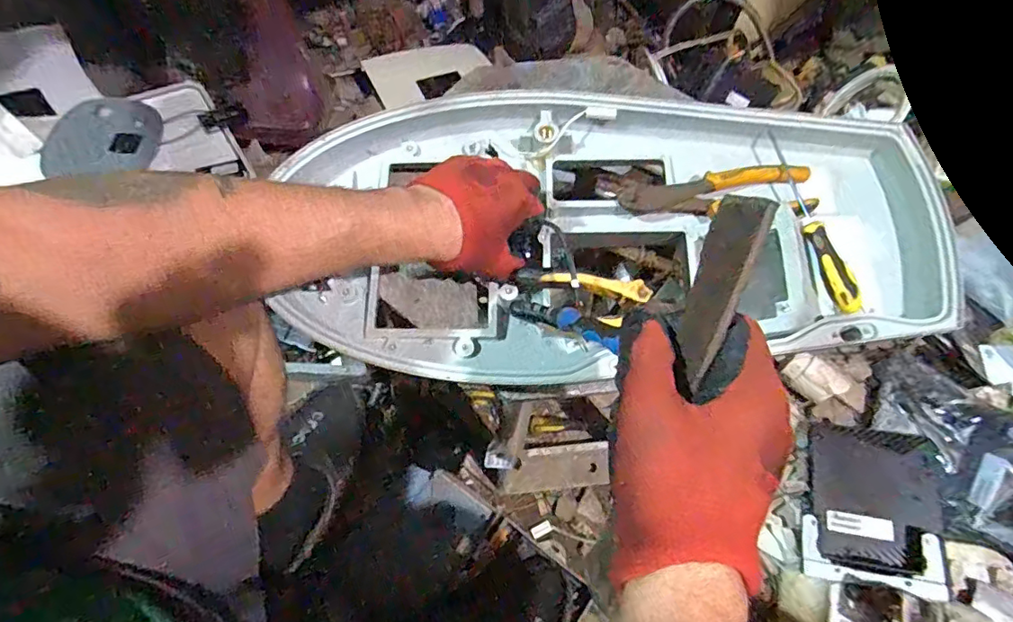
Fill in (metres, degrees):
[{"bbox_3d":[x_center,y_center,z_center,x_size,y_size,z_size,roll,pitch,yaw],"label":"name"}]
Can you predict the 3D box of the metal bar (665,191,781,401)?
[{"bbox_3d":[0.102,-0.009,0.263,0.004,0.039,0.095,12,101,-25],"label":"metal bar"}]

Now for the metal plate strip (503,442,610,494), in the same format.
[{"bbox_3d":[0.073,0.232,0.770,0.154,0.005,0.059,-6,81,-1],"label":"metal plate strip"}]

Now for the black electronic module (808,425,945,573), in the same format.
[{"bbox_3d":[0.511,0.258,0.728,0.152,0.023,0.191,5,61,21],"label":"black electronic module"}]

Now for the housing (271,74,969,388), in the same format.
[{"bbox_3d":[0.096,-0.066,0.493,0.619,0.080,0.301,0,65,0],"label":"housing"}]

